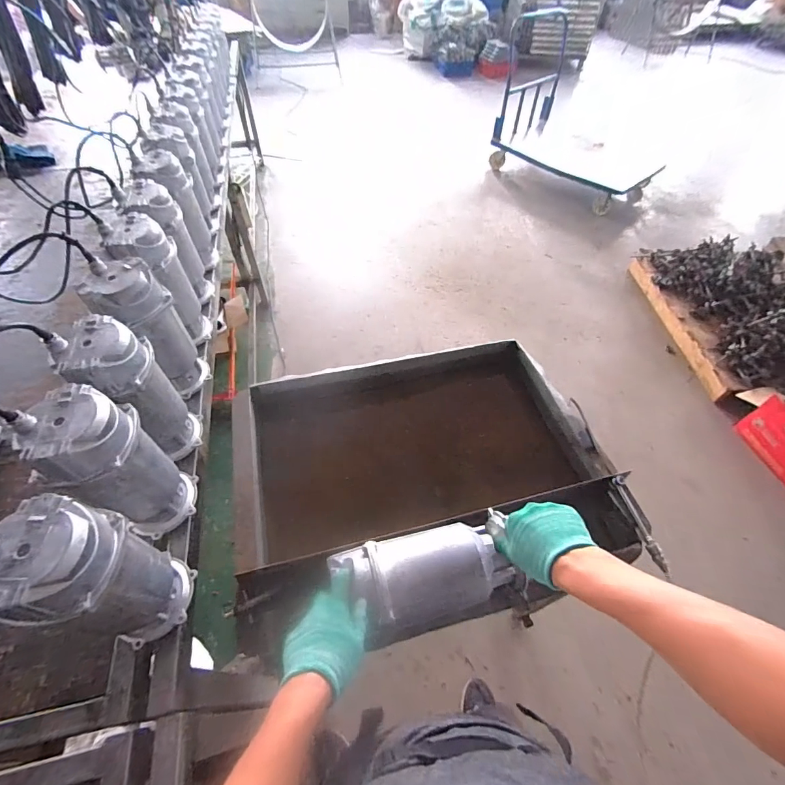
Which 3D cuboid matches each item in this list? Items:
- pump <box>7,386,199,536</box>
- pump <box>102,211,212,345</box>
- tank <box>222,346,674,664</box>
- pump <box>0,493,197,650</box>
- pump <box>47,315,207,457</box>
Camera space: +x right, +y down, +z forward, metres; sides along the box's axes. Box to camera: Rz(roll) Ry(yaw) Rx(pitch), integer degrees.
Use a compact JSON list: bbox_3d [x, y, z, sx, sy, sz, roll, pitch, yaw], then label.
[{"bbox_3d":[-0.438,0.128,0.641,0.126,0.294,0.136,30,58,19],"label":"pump"},{"bbox_3d":[-0.530,-0.245,0.928,0.121,0.292,0.121,7,53,4],"label":"pump"},{"bbox_3d":[0.054,0.178,0.898,0.742,0.207,0.592,-9,54,-8],"label":"tank"},{"bbox_3d":[-0.391,0.255,0.543,0.113,0.292,0.126,17,54,11],"label":"pump"},{"bbox_3d":[-0.459,0.016,0.724,0.125,0.289,0.125,-38,63,-26],"label":"pump"}]

